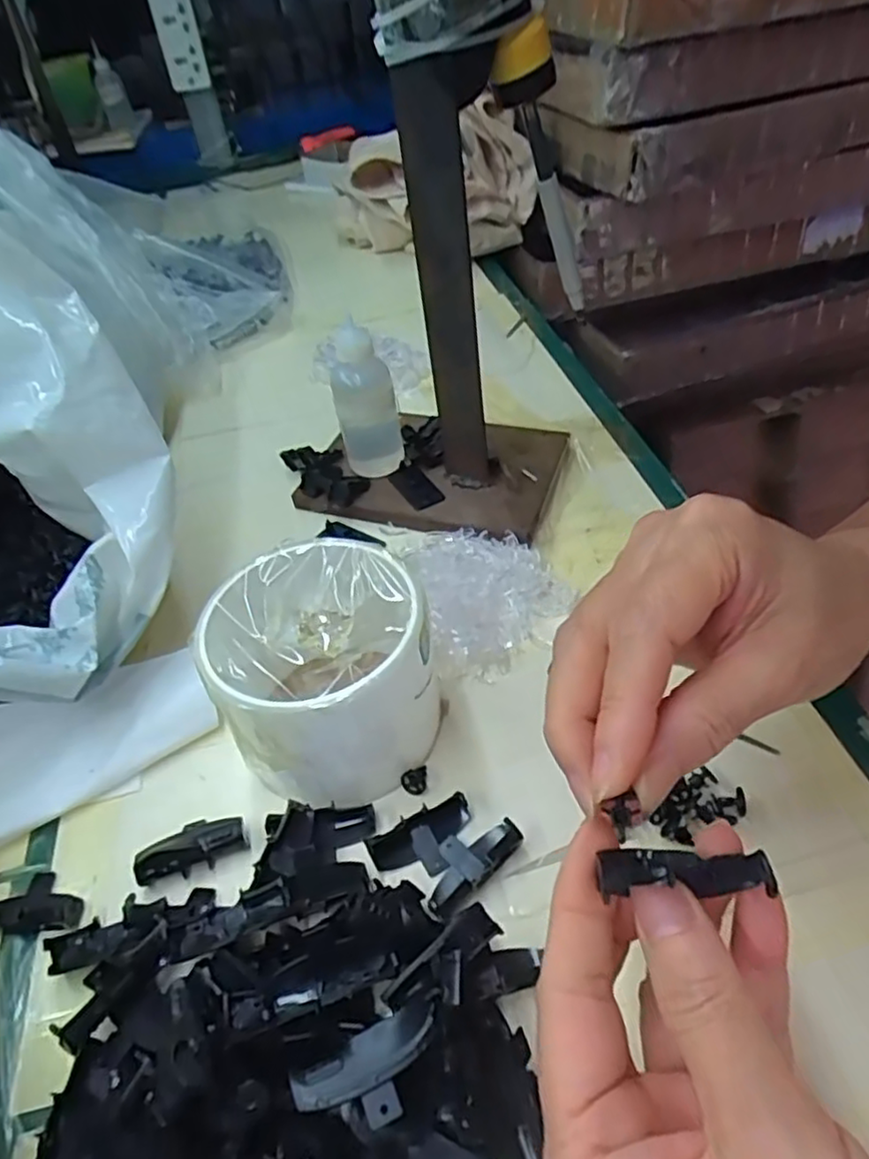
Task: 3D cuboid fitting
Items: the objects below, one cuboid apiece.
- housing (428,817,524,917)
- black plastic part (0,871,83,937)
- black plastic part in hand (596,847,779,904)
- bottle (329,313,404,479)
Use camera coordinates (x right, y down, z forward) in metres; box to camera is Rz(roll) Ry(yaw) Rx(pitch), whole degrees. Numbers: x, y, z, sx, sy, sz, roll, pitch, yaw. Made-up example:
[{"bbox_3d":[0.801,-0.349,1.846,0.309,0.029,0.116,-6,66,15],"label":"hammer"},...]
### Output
[{"bbox_3d":[0.012,0.104,0.252,0.041,0.011,0.022,-35,51,-25],"label":"housing"},{"bbox_3d":[-0.153,0.121,0.257,0.043,0.011,0.023,-2,45,5],"label":"black plastic part"},{"bbox_3d":[0.063,0.072,0.168,0.039,0.008,0.012,2,45,1],"label":"black plastic part in hand"},{"bbox_3d":[-0.040,-0.104,0.393,0.034,0.094,0.034,-8,45,-1],"label":"bottle"}]

